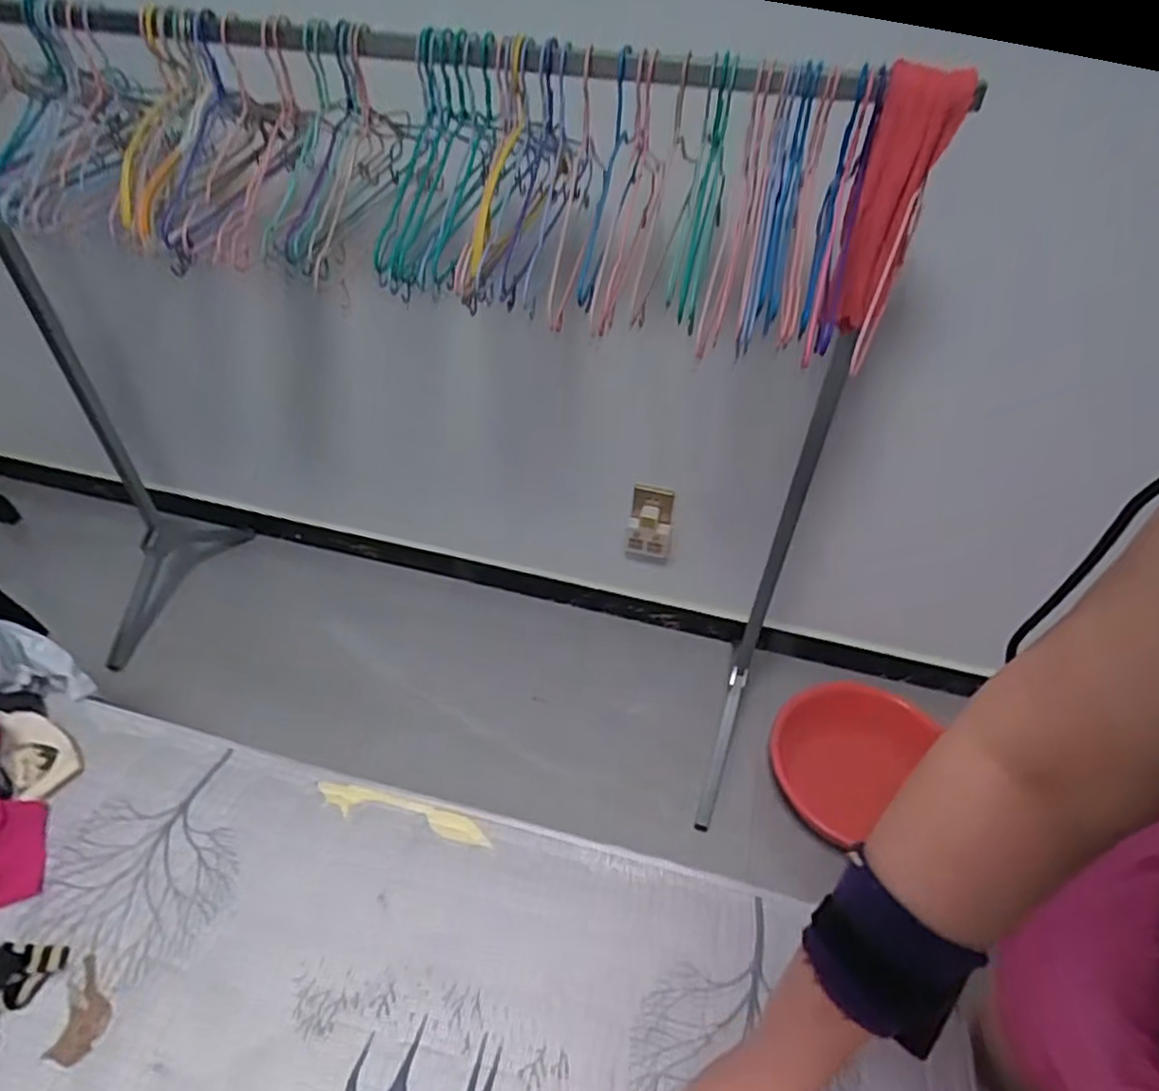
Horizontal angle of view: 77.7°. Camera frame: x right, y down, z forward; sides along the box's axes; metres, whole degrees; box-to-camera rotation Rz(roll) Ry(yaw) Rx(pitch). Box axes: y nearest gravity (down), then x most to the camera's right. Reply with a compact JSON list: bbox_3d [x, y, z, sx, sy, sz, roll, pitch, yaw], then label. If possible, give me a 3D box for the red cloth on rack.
[{"bbox_3d":[0.324,-0.351,0.748,0.073,0.239,0.060,17,45,14],"label":"red cloth on rack"}]

